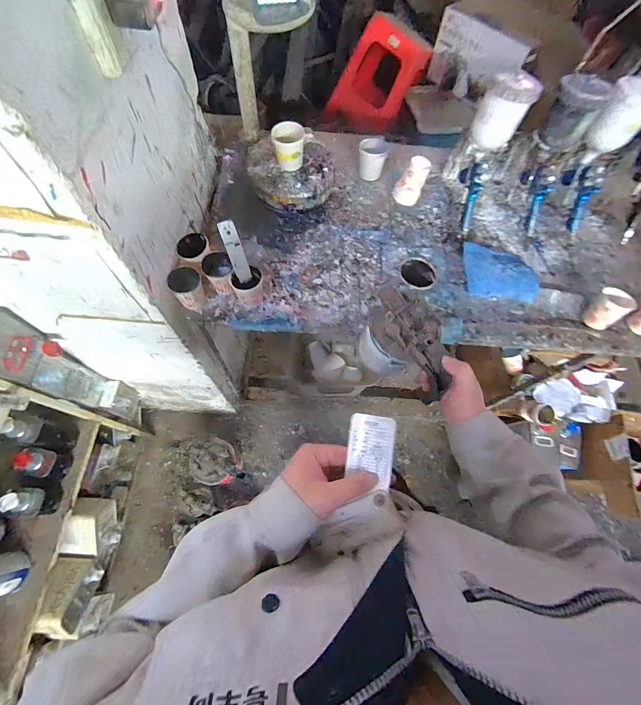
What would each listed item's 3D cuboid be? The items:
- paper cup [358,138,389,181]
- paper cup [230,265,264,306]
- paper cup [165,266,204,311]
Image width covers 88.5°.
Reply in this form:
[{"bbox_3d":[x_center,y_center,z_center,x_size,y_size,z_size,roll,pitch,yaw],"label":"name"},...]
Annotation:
[{"bbox_3d":[0.135,-0.513,0.885,0.075,0.085,0.077,1,66,-2],"label":"paper cup"},{"bbox_3d":[-0.157,-0.141,0.723,0.067,0.070,0.061,1,66,-2],"label":"paper cup"},{"bbox_3d":[-0.285,-0.140,0.713,0.063,0.062,0.074,-33,71,-16],"label":"paper cup"}]

